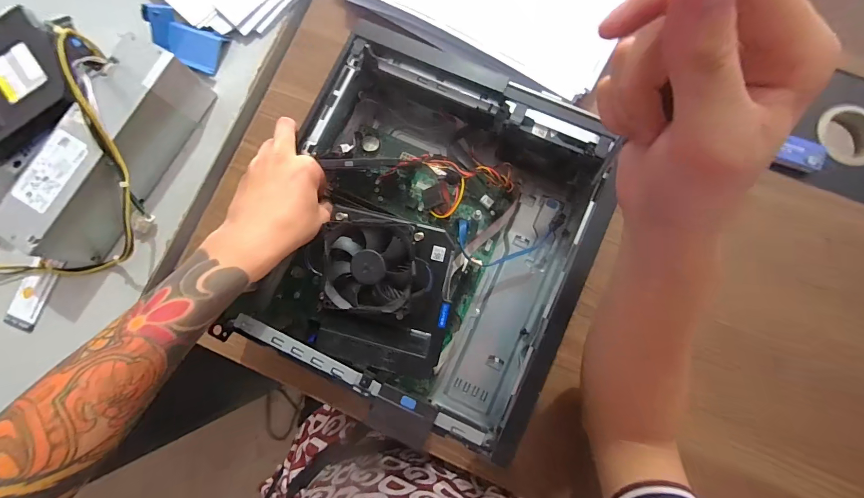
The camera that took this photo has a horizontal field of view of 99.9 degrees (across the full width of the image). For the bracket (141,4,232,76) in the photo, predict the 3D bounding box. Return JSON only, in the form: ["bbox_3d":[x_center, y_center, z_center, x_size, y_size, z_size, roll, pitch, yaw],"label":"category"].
[{"bbox_3d":[-0.295,-0.253,0.435,0.085,0.039,0.050,25,83,7],"label":"bracket"}]

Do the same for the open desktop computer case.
[{"bbox_3d":[-0.002,-0.014,0.366,0.281,0.099,0.313,22,82,6],"label":"open desktop computer case"}]

